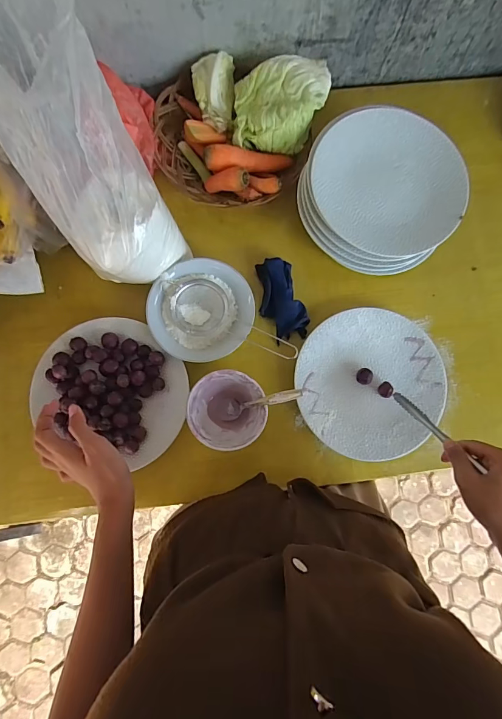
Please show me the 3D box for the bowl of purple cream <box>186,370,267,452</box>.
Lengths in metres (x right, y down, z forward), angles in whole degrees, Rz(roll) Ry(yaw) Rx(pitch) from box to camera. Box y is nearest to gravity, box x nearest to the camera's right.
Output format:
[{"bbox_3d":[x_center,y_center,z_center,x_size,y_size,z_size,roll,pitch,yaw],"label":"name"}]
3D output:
[{"bbox_3d":[-0.029,0.064,0.492,0.094,0.046,0.094,0,83,-2],"label":"bowl of purple cream"}]

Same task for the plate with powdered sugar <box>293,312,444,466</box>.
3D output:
[{"bbox_3d":[0.162,0.032,0.530,0.191,0.029,0.197,0,83,-2],"label":"plate with powdered sugar"}]

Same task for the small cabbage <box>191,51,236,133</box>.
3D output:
[{"bbox_3d":[-0.051,-0.376,0.537,0.057,0.036,0.096,-2,83,-2],"label":"small cabbage"}]

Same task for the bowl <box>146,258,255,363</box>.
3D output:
[{"bbox_3d":[-0.066,-0.064,0.532,0.137,0.045,0.135,0,83,-2],"label":"bowl"}]

